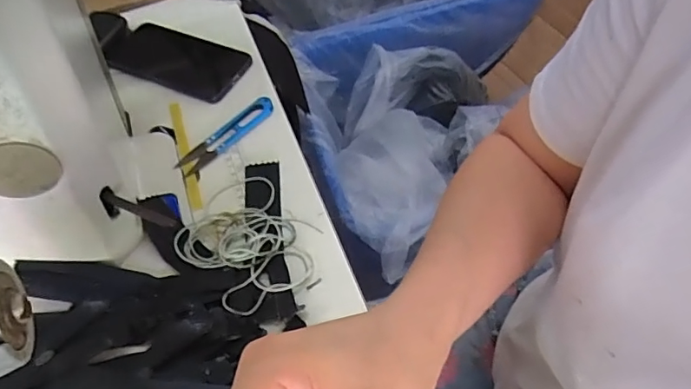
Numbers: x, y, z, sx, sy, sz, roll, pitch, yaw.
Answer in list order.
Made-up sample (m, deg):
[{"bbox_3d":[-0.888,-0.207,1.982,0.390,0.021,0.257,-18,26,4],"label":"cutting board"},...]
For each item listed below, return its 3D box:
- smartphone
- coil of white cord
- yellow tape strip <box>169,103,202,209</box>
[{"bbox_3d":[-0.202,-0.160,0.613,0.189,0.014,0.081,21,63,19],"label":"smartphone"},{"bbox_3d":[-0.084,0.039,0.446,0.101,0.018,0.129,-38,59,-19],"label":"coil of white cord"},{"bbox_3d":[-0.163,-0.043,0.524,0.013,0.005,0.151,-25,56,1],"label":"yellow tape strip"}]

